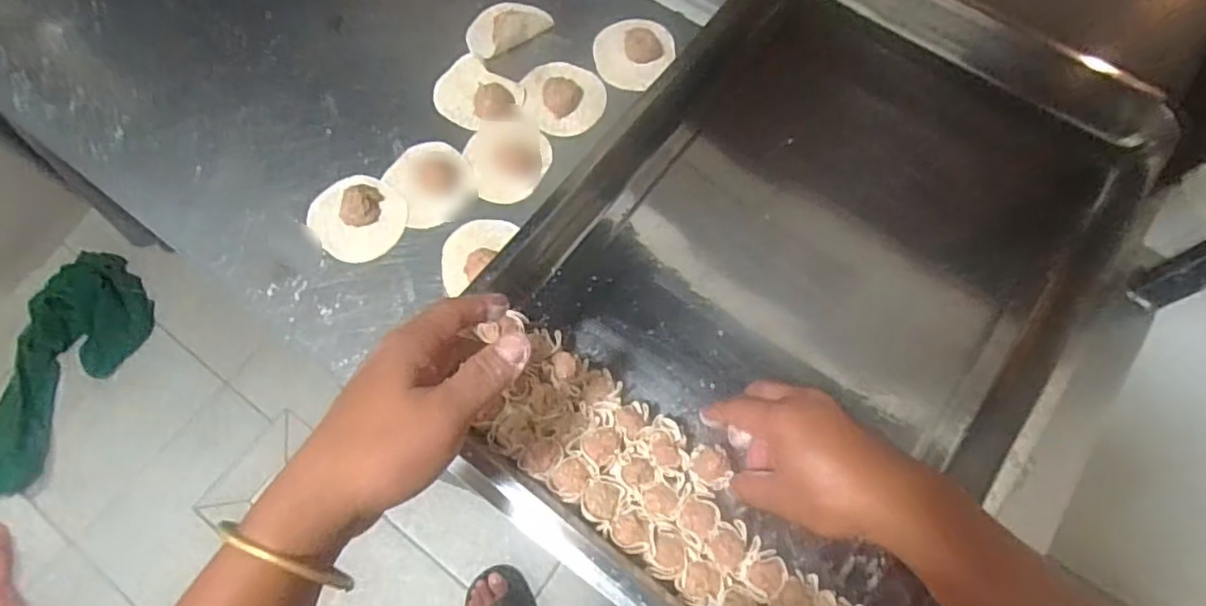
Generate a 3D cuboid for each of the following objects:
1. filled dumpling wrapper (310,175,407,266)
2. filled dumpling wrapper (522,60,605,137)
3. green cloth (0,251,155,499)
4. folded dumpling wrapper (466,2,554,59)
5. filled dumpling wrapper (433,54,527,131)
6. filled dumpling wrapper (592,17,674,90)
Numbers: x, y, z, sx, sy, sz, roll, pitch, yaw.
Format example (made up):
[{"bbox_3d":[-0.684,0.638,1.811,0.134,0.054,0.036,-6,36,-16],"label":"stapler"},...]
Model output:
[{"bbox_3d":[-0.219,-0.081,0.566,0.082,0.025,0.076,0,72,-1],"label":"filled dumpling wrapper"},{"bbox_3d":[-0.036,-0.198,0.602,0.074,0.018,0.084,-6,72,-3],"label":"filled dumpling wrapper"},{"bbox_3d":[-1.121,0.151,1.346,0.186,0.116,0.523,11,69,6],"label":"green cloth"},{"bbox_3d":[-0.099,-0.279,0.632,0.082,0.021,0.059,-34,76,-12],"label":"folded dumpling wrapper"},{"bbox_3d":[-0.121,-0.200,0.603,0.082,0.019,0.068,35,74,10],"label":"filled dumpling wrapper"},{"bbox_3d":[0.030,-0.249,0.623,0.073,0.024,0.077,0,72,-1],"label":"filled dumpling wrapper"}]

